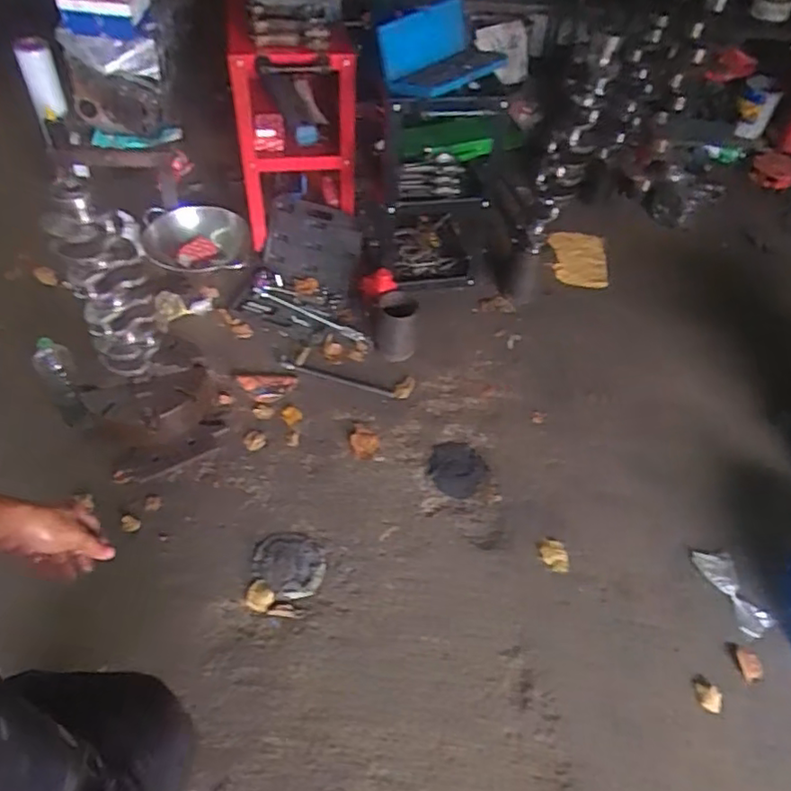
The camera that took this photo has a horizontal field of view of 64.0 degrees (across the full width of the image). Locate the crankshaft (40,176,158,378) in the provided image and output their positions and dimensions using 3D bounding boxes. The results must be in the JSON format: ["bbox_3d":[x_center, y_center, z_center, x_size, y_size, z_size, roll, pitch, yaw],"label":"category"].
[{"bbox_3d":[-0.626,-0.251,1.390,0.161,0.440,0.134,-17,53,-18],"label":"crankshaft"}]

